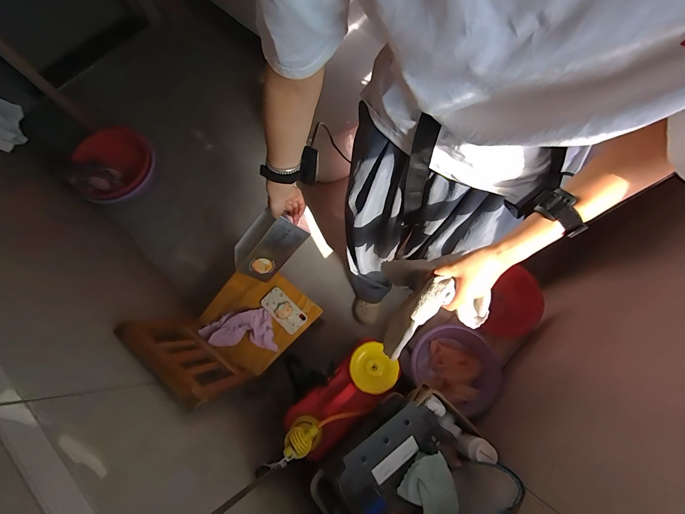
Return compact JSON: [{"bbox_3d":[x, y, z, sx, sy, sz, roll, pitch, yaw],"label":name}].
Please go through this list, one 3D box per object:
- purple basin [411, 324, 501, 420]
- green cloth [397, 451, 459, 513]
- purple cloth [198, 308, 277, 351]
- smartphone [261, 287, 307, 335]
[{"bbox_3d":[0.350,0.322,0.957,0.248,0.068,0.227,-1,72,2],"label":"purple basin"},{"bbox_3d":[0.176,0.479,0.611,0.108,0.062,0.145,-20,72,-4],"label":"green cloth"},{"bbox_3d":[-0.318,0.214,0.958,0.238,0.042,0.119,4,72,4],"label":"purple cloth"},{"bbox_3d":[-0.185,0.166,0.979,0.151,0.017,0.076,42,78,14],"label":"smartphone"}]

